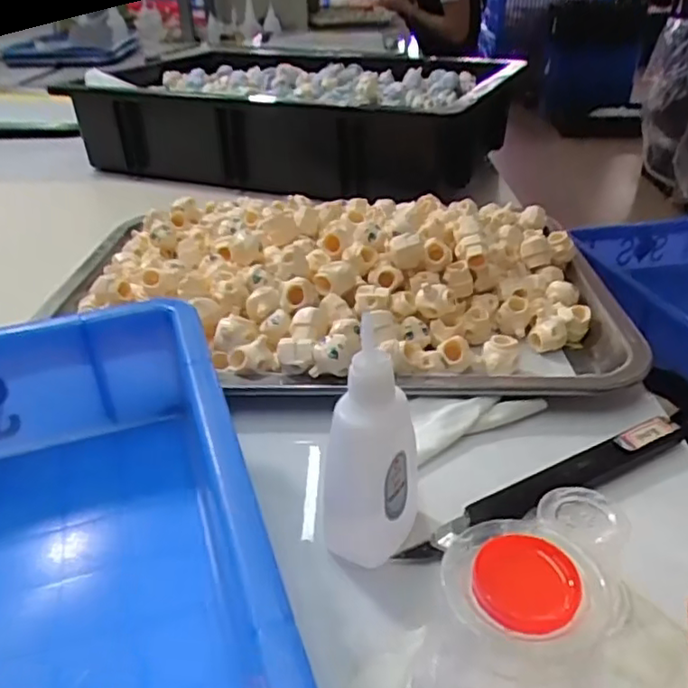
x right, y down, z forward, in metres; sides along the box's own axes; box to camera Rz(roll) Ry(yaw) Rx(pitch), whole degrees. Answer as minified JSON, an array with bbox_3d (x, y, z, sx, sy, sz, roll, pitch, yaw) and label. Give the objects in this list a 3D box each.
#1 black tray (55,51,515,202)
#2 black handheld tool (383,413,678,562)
[{"bbox_3d":[-0.045,-0.246,0.700,0.411,0.112,0.287,11,34,19],"label":"black tray"},{"bbox_3d":[0.088,0.061,0.266,0.146,0.012,0.015,-17,35,-23],"label":"black handheld tool"}]

